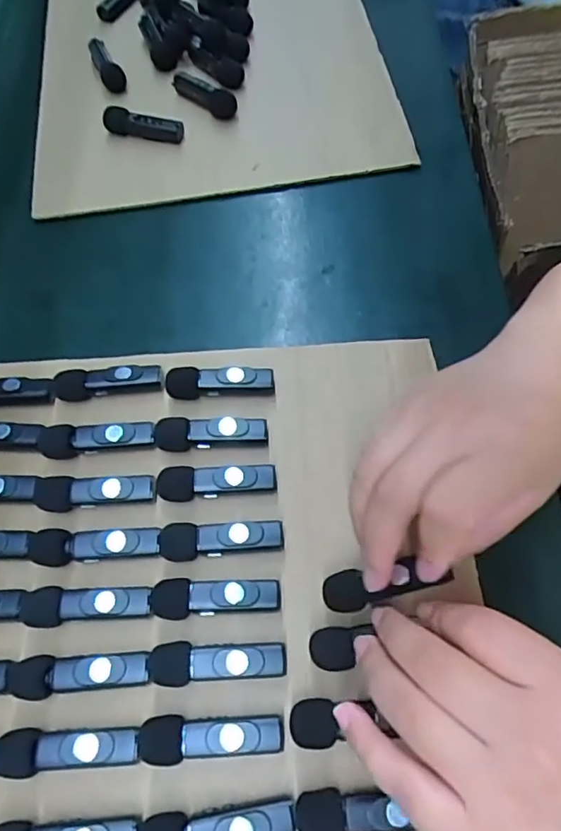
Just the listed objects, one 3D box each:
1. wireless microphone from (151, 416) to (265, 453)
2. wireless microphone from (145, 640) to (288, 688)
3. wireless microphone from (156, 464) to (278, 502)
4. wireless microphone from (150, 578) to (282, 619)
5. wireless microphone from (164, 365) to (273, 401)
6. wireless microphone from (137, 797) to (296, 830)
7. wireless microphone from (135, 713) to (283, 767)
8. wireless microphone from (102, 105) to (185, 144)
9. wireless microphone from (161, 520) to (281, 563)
[{"bbox_3d":[-0.040,0.011,0.323,0.064,0.015,0.018,0,64,3],"label":"wireless microphone"},{"bbox_3d":[-0.030,0.118,0.267,0.065,0.010,0.019,0,64,3],"label":"wireless microphone"},{"bbox_3d":[-0.035,0.037,0.309,0.065,0.015,0.018,-3,64,1],"label":"wireless microphone"},{"bbox_3d":[-0.033,0.092,0.281,0.064,0.012,0.018,-2,64,2],"label":"wireless microphone"},{"bbox_3d":[-0.037,-0.021,0.339,0.064,0.016,0.017,-6,64,0],"label":"wireless microphone"},{"bbox_3d":[-0.027,0.178,0.240,0.067,0.017,0.018,-6,64,0],"label":"wireless microphone"},{"bbox_3d":[-0.032,0.147,0.255,0.065,0.017,0.019,-1,64,2],"label":"wireless microphone"},{"bbox_3d":[-0.110,-0.233,0.444,0.063,0.016,0.019,16,66,11],"label":"wireless microphone"},{"bbox_3d":[-0.031,0.065,0.295,0.064,0.012,0.019,-6,64,0],"label":"wireless microphone"}]

